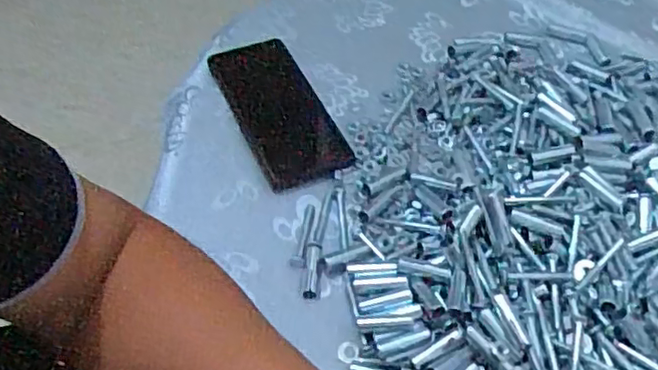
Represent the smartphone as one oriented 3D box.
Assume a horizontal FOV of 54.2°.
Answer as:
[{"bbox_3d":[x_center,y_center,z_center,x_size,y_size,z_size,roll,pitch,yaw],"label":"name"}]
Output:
[{"bbox_3d":[-0.044,-0.067,0.571,0.072,0.015,0.159,-20,58,-19],"label":"smartphone"}]

